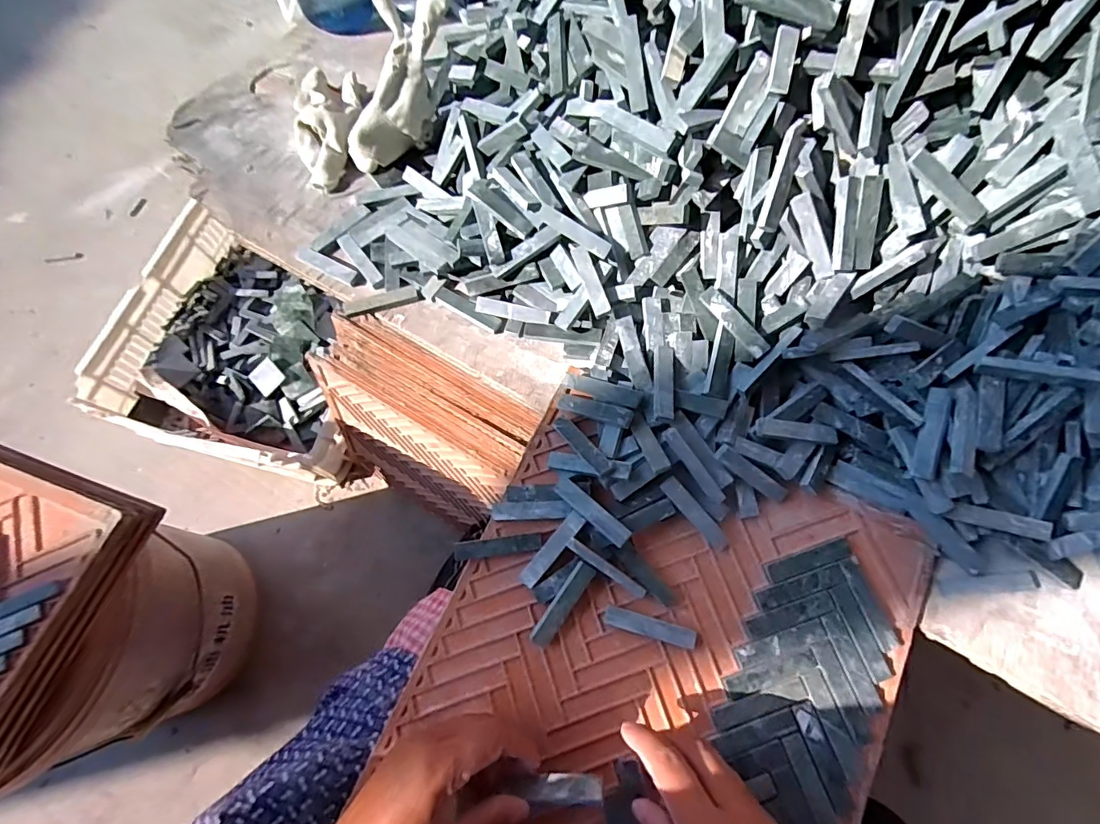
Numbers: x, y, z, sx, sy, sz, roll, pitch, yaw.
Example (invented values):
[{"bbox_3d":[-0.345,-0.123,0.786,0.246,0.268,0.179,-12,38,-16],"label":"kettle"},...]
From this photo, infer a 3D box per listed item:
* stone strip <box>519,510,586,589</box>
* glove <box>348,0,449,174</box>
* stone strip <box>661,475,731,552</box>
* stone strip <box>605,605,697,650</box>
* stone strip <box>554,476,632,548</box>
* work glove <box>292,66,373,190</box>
[{"bbox_3d":[0.002,0.099,0.364,0.012,0.004,0.063,38,89,14],"label":"stone strip"},{"bbox_3d":[-0.136,-0.289,0.445,0.057,0.063,0.157,31,111,12],"label":"glove"},{"bbox_3d":[0.106,0.074,0.367,0.013,0.006,0.066,-43,95,-15],"label":"stone strip"},{"bbox_3d":[0.070,0.150,0.353,0.062,0.008,0.014,15,69,6],"label":"stone strip"},{"bbox_3d":[0.029,0.071,0.361,0.064,0.005,0.014,38,81,25],"label":"stone strip"},{"bbox_3d":[-0.215,-0.279,0.493,0.057,0.035,0.139,0,68,1],"label":"work glove"}]

